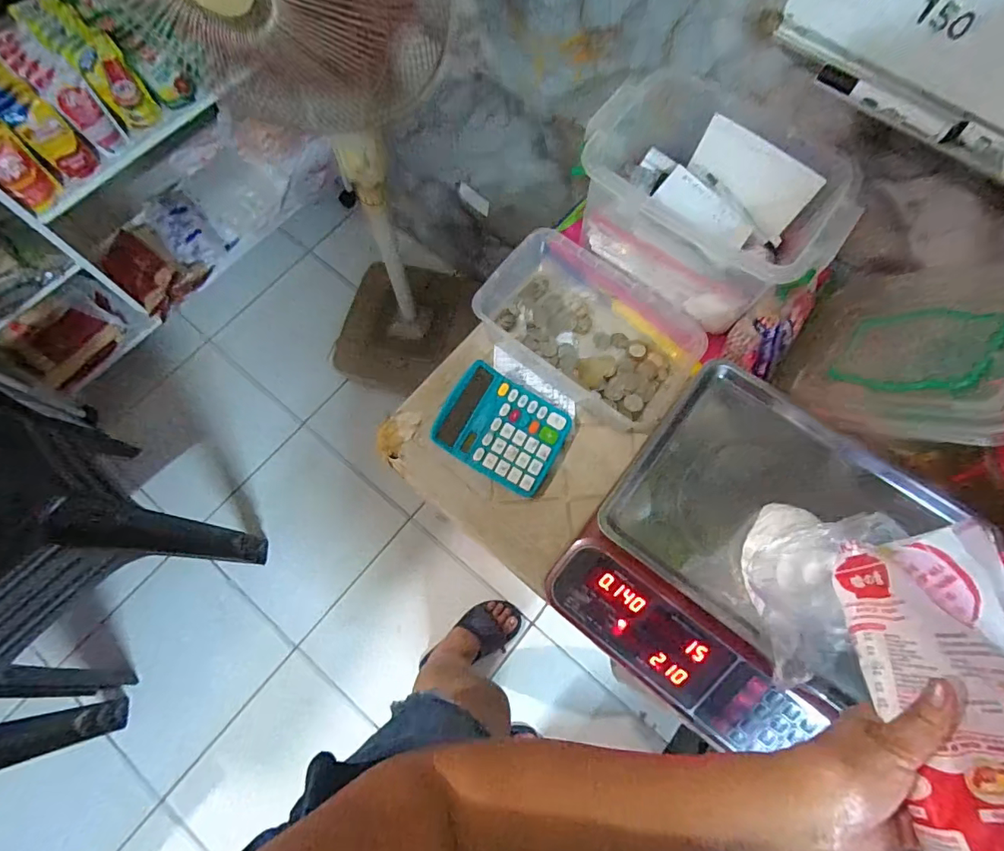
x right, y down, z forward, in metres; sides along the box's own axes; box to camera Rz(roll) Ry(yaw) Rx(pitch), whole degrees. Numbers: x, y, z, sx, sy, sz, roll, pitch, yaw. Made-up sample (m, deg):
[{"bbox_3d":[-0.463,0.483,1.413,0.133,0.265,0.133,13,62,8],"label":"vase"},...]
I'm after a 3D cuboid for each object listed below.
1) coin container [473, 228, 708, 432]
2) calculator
[{"bbox_3d":[0.117,-0.124,0.650,0.263,0.088,0.160,34,75,10],"label":"coin container"},{"bbox_3d":[0.002,0.004,0.623,0.147,0.039,0.122,29,74,9],"label":"calculator"}]

